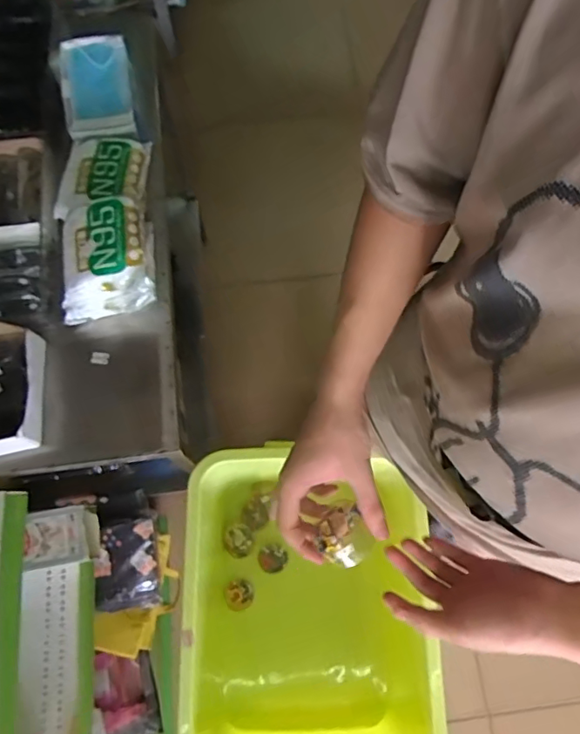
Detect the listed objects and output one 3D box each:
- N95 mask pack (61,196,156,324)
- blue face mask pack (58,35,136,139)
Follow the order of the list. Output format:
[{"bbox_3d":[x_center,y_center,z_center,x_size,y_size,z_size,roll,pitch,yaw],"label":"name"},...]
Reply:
[{"bbox_3d":[-0.262,-0.154,0.748,0.134,0.083,0.142,-12,72,-4],"label":"N95 mask pack"},{"bbox_3d":[-0.301,-0.430,0.859,0.106,0.062,0.192,-10,72,-4],"label":"blue face mask pack"}]

